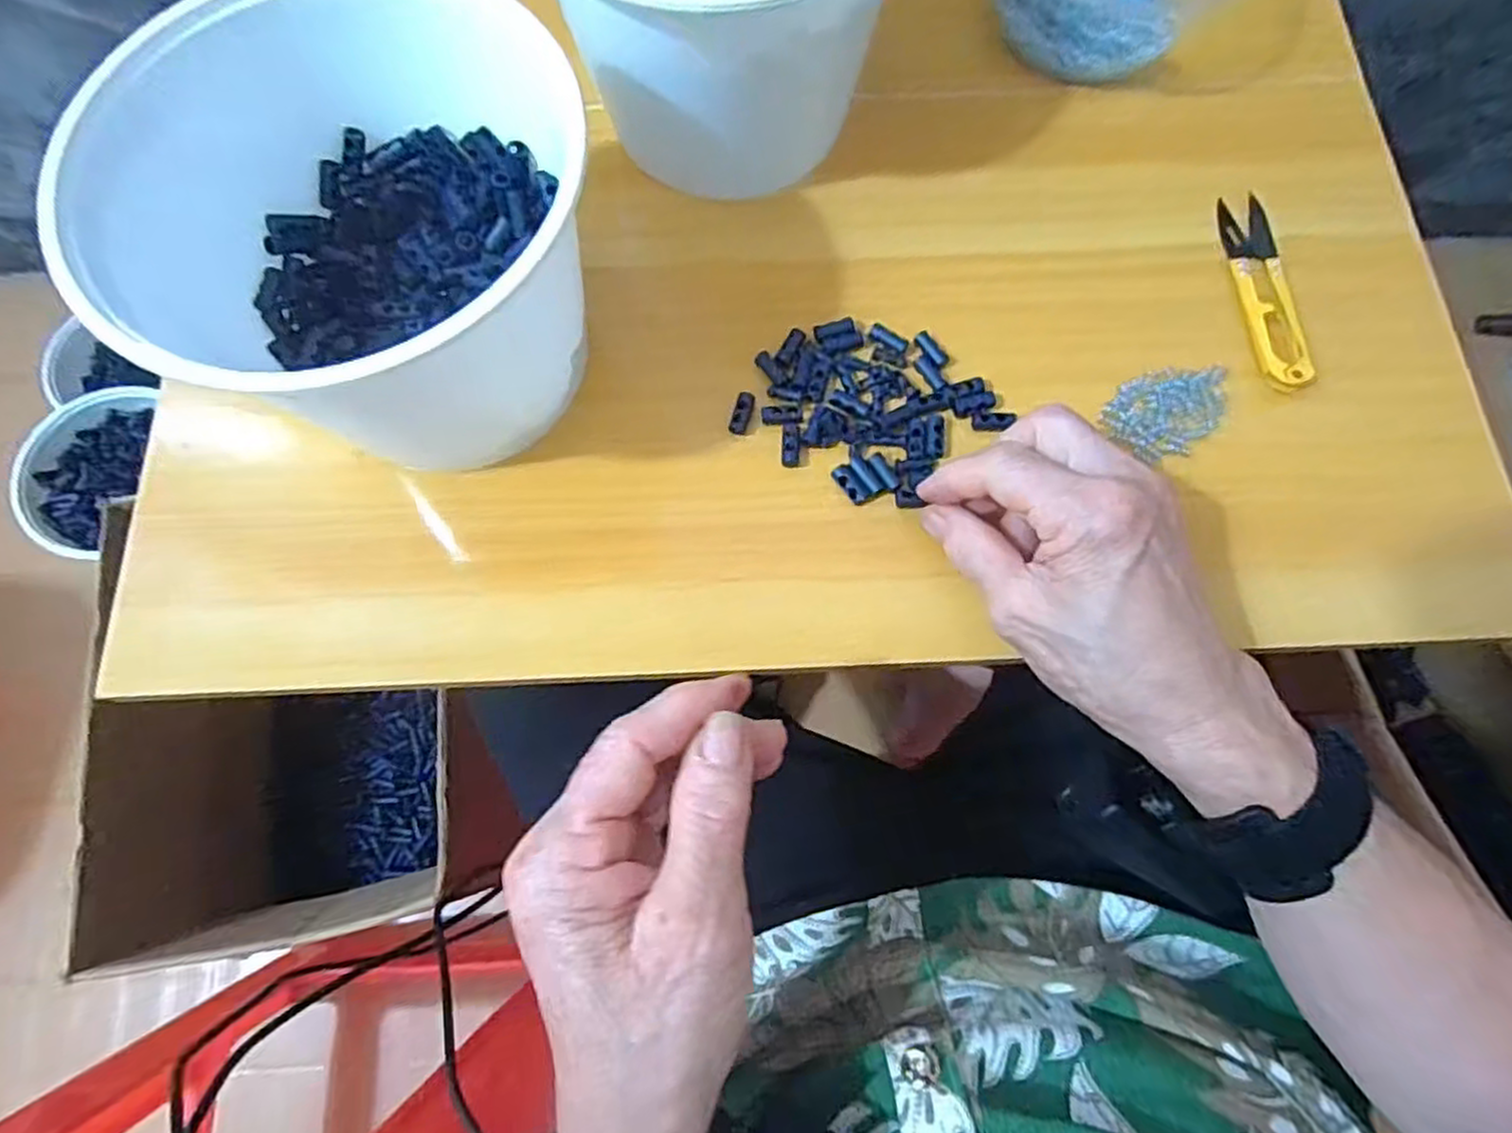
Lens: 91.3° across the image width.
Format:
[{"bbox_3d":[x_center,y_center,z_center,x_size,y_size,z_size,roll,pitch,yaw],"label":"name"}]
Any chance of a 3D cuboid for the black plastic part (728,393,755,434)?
[{"bbox_3d":[-0.006,-0.069,0.331,0.008,0.005,0.019,17,75,5],"label":"black plastic part"}]

